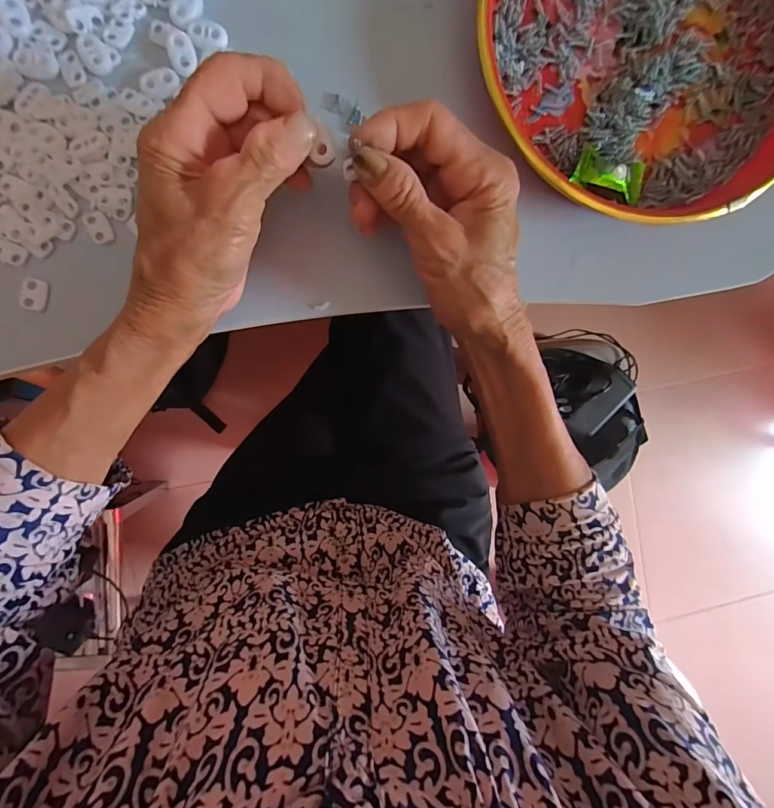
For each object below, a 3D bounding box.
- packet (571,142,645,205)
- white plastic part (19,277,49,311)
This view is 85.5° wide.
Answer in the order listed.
[{"bbox_3d":[0.141,-0.145,0.261,0.049,0.014,0.025,12,92,-7],"label":"packet"},{"bbox_3d":[-0.205,-0.064,0.244,0.010,0.006,0.018,13,92,-7],"label":"white plastic part"}]

